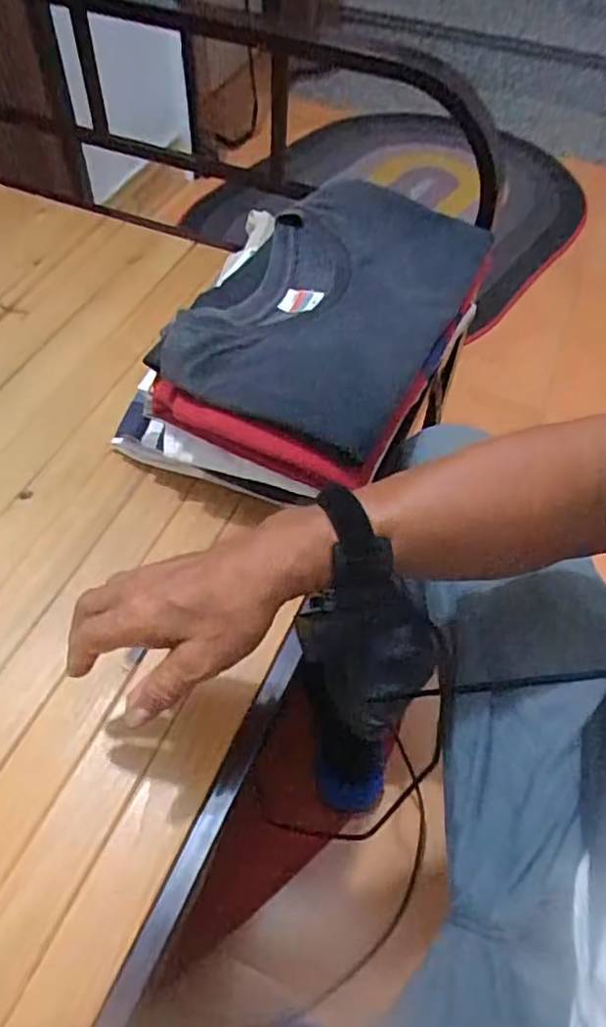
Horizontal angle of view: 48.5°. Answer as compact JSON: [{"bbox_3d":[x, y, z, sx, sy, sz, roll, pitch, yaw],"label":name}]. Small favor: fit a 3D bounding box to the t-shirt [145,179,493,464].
[{"bbox_3d":[0.039,-0.220,0.677,0.217,0.053,0.391,22,54,16],"label":"t-shirt"}]

